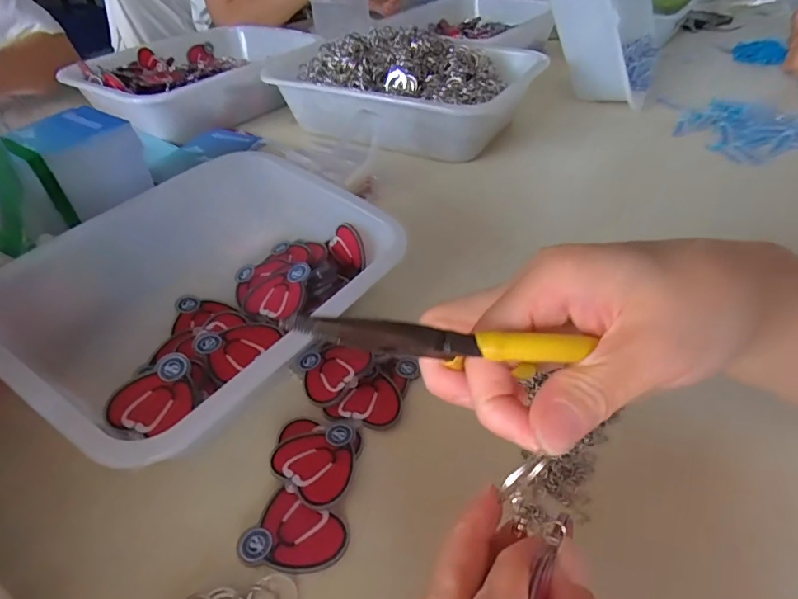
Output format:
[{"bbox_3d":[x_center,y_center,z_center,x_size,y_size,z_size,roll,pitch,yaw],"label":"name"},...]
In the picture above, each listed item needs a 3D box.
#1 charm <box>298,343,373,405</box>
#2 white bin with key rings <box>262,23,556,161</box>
[{"bbox_3d":[-0.049,0.049,0.332,0.048,0.004,0.047,16,54,35],"label":"charm"},{"bbox_3d":[-0.001,-0.287,0.642,0.334,0.097,0.224,16,45,20],"label":"white bin with key rings"}]

